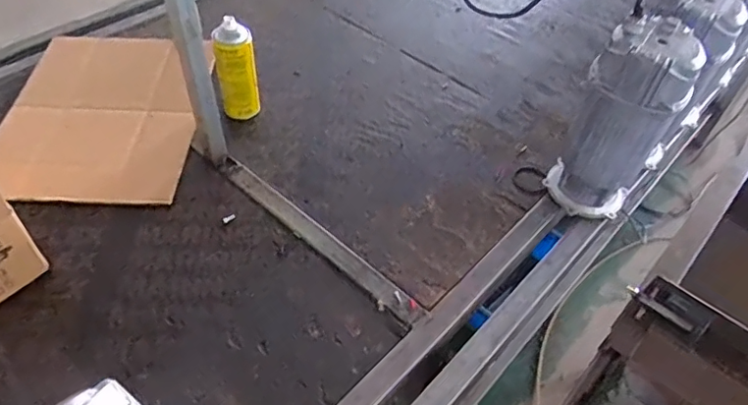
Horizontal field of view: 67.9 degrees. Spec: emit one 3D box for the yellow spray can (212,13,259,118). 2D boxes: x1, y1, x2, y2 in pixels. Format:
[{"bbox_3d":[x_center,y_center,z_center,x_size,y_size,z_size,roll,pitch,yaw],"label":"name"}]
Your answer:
[{"bbox_3d":[-0.241,-0.223,0.976,0.067,0.183,0.057,-5,47,-9],"label":"yellow spray can"}]

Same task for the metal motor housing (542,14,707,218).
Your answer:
[{"bbox_3d":[0.368,-0.115,0.839,0.131,0.303,0.123,26,50,19],"label":"metal motor housing"}]

